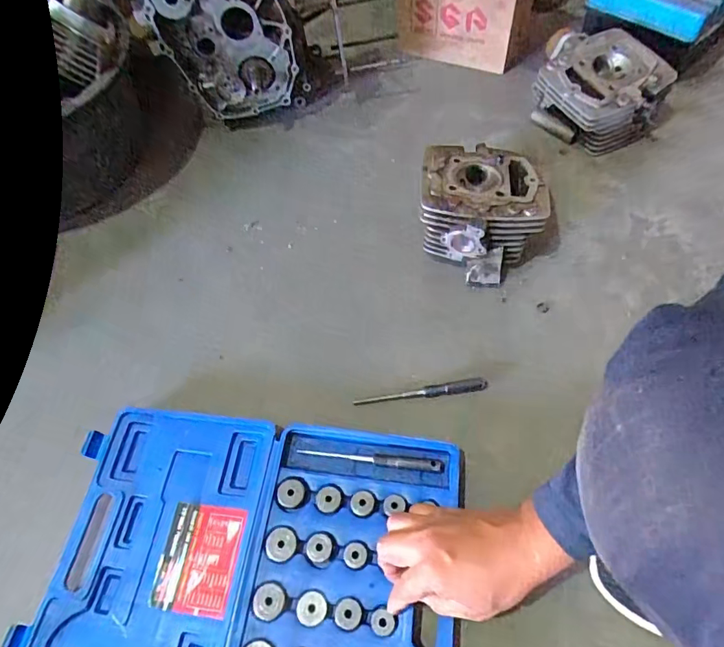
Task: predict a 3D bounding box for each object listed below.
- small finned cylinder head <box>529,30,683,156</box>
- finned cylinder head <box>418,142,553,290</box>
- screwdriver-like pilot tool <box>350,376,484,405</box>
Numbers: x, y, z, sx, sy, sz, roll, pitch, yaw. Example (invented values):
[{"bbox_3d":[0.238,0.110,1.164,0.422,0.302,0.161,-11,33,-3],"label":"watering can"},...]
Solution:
[{"bbox_3d":[0.373,-0.365,0.765,0.154,0.106,0.176,-24,61,-11],"label":"small finned cylinder head"},{"bbox_3d":[0.159,-0.148,0.653,0.156,0.088,0.176,3,60,5],"label":"finned cylinder head"},{"bbox_3d":[0.069,0.081,0.570,0.156,0.008,0.015,-7,59,-1],"label":"screwdriver-like pilot tool"}]

